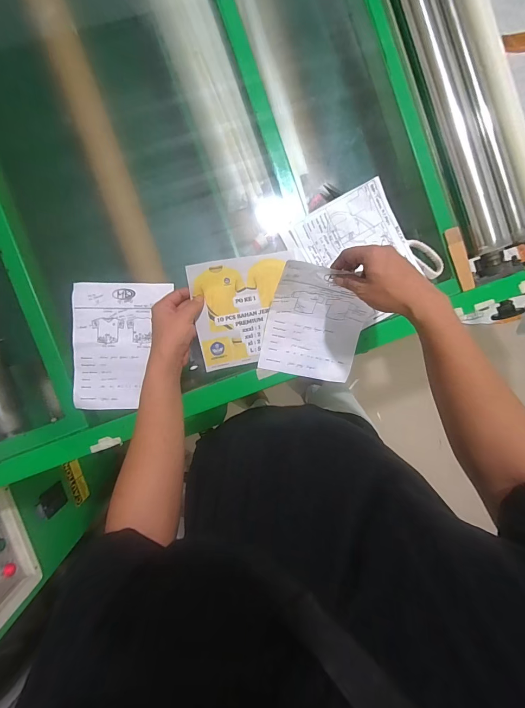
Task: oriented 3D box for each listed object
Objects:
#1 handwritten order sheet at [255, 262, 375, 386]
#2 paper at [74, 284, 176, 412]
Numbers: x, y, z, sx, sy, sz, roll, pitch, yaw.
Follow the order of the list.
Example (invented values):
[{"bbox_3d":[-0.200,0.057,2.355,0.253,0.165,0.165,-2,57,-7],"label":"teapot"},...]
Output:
[{"bbox_3d":[0.091,-0.048,0.552,0.163,0.040,0.183,10,115,-9],"label":"handwritten order sheet"},{"bbox_3d":[-0.235,-0.013,0.555,0.144,0.015,0.206,1,91,-4],"label":"paper"}]

